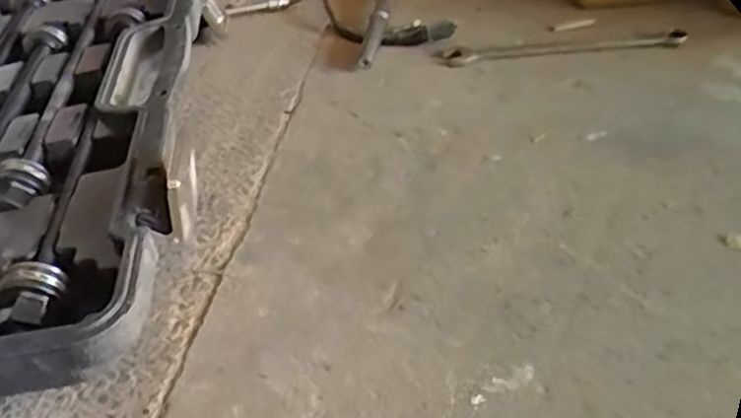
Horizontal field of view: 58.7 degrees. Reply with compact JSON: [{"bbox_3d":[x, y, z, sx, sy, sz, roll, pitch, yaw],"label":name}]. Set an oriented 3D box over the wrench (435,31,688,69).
[{"bbox_3d":[0.154,-0.129,0.532,0.195,0.009,0.027,-5,39,2],"label":"wrench"}]

